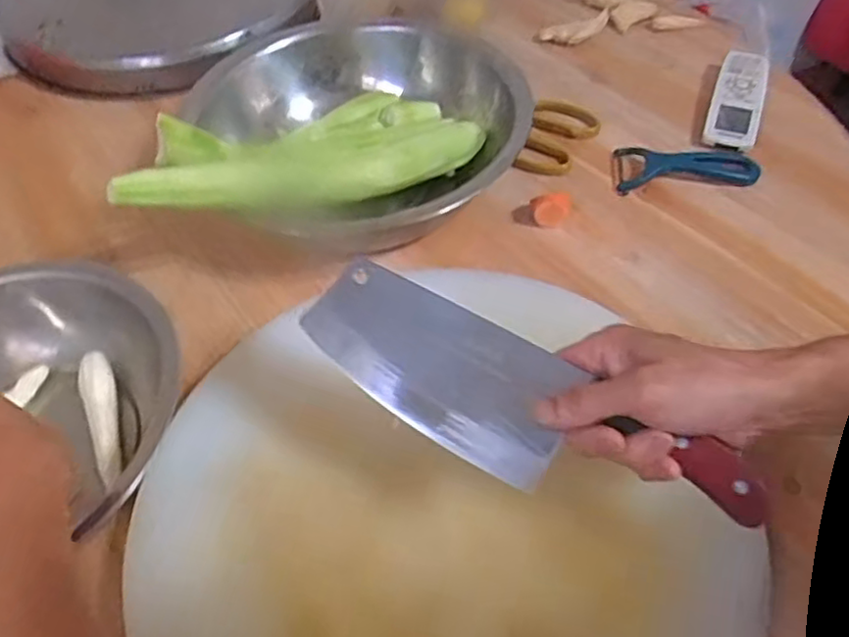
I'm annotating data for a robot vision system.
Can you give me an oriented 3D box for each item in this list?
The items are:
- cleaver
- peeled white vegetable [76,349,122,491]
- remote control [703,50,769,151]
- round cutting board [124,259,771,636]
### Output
[{"bbox_3d":[0.057,0.054,0.415,0.284,0.022,0.082,25,83,15],"label":"cleaver"},{"bbox_3d":[-0.256,0.080,0.534,0.025,0.016,0.122,-17,54,-9],"label":"peeled white vegetable"},{"bbox_3d":[0.332,-0.232,0.721,0.048,0.027,0.140,16,56,15],"label":"remote control"},{"bbox_3d":[0.002,0.130,0.457,0.357,0.039,0.398,-22,55,-13],"label":"round cutting board"}]

